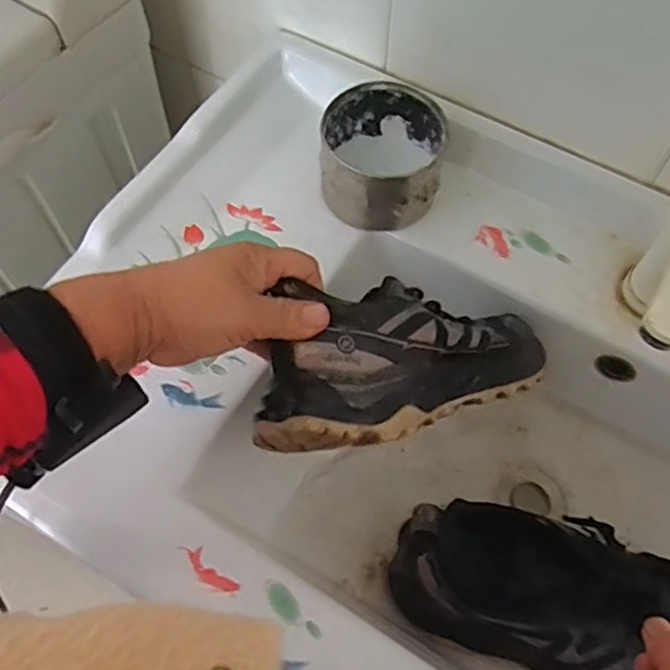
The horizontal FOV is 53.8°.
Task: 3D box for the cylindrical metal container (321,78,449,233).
[{"bbox_3d":[0.040,-0.151,0.561,0.098,0.075,0.104,0,63,0],"label":"cylindrical metal container"}]

